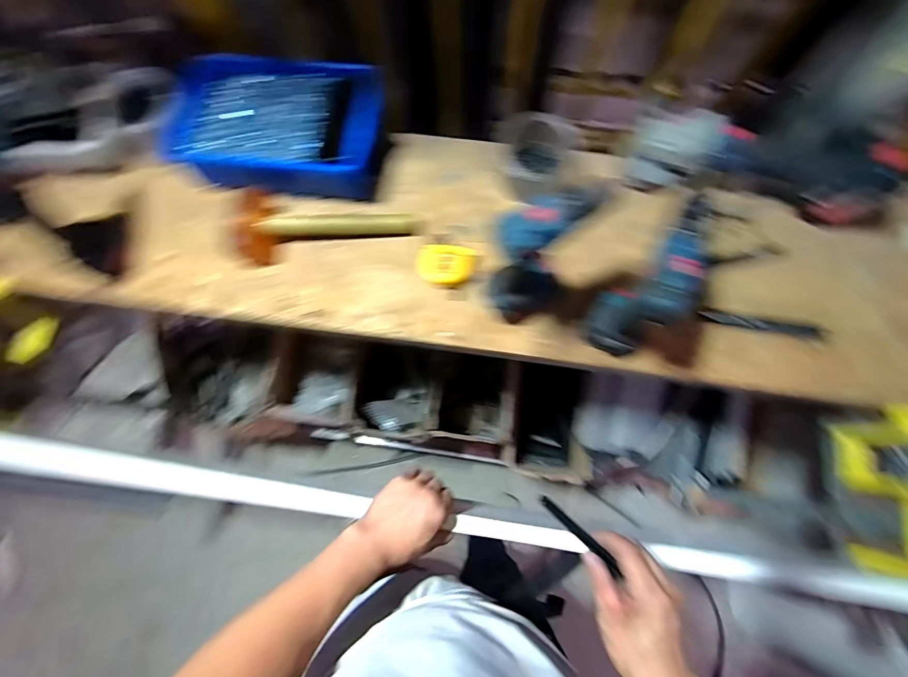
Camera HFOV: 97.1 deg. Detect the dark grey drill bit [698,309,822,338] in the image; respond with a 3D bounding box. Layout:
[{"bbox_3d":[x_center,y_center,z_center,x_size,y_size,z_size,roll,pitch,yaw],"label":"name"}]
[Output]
[{"bbox_3d":[0.456,-0.021,0.594,0.170,0.014,0.022,11,75,4],"label":"dark grey drill bit"}]

